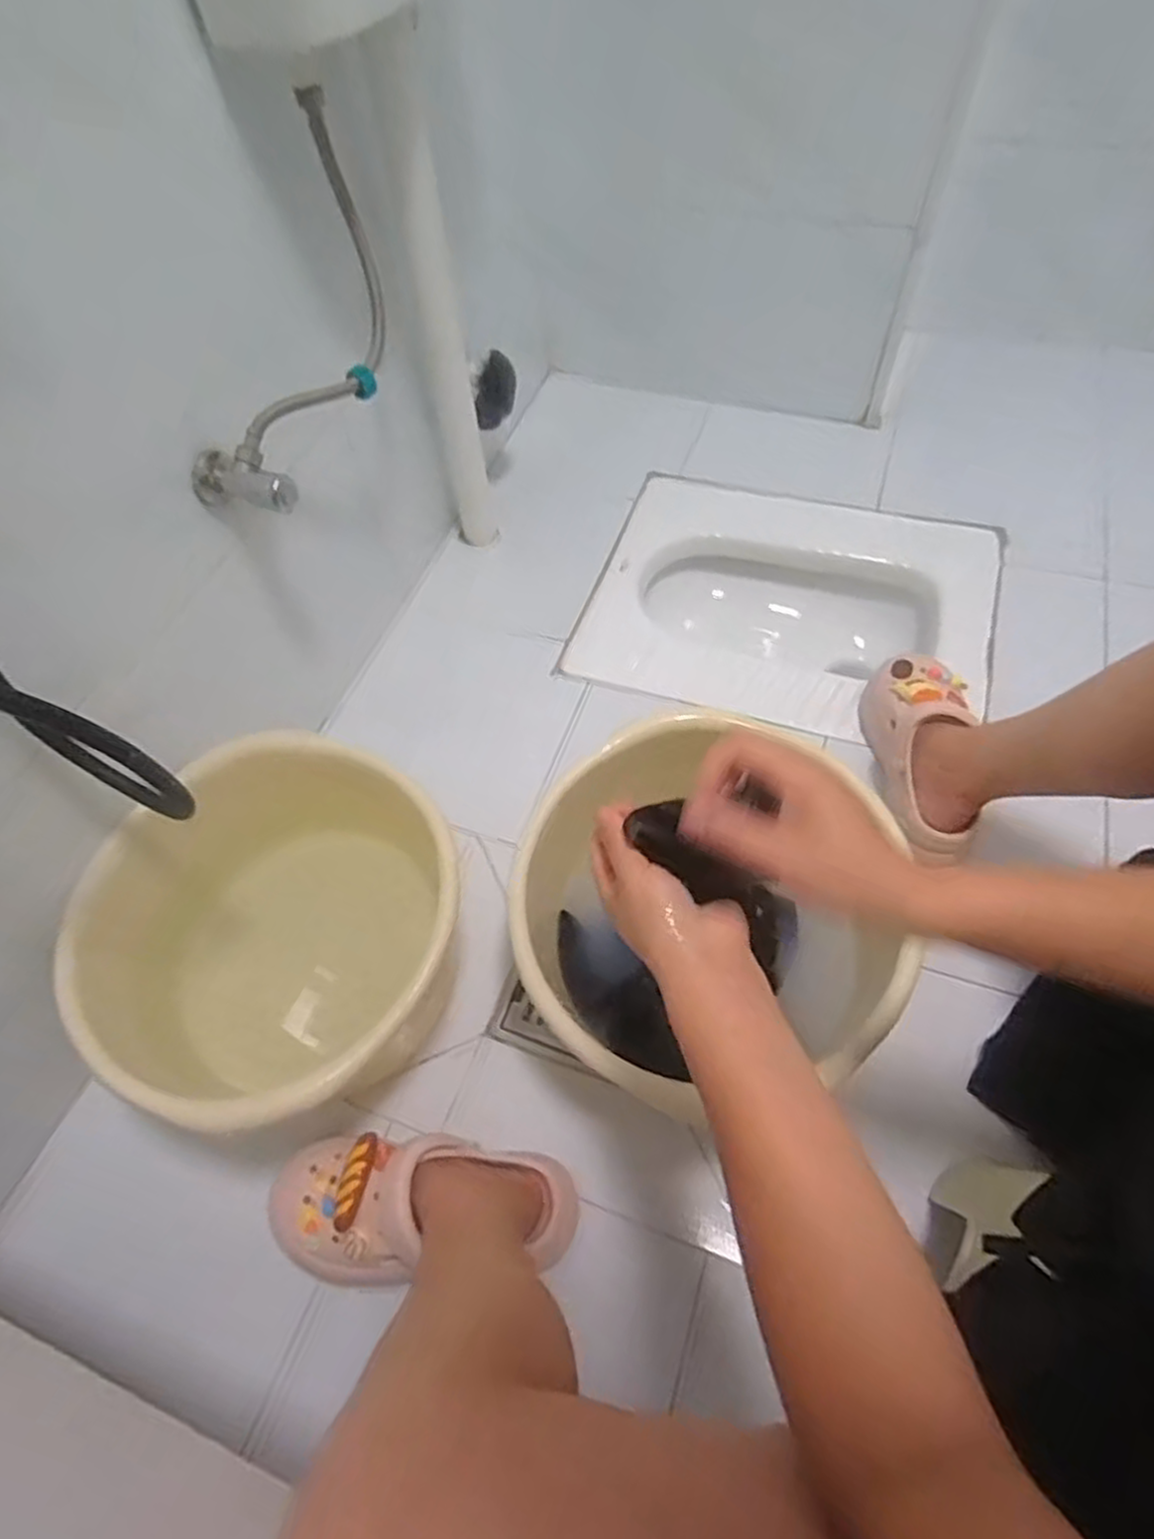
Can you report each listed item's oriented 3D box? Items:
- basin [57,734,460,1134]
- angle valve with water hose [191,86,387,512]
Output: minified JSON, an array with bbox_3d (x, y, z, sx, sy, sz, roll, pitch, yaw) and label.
[{"bbox_3d":[-0.276,0.163,0.713,0.331,0.204,0.327,-2,58,3],"label":"basin"},{"bbox_3d":[-0.261,-0.396,0.704,0.104,0.219,0.337,21,86,16],"label":"angle valve with water hose"}]

